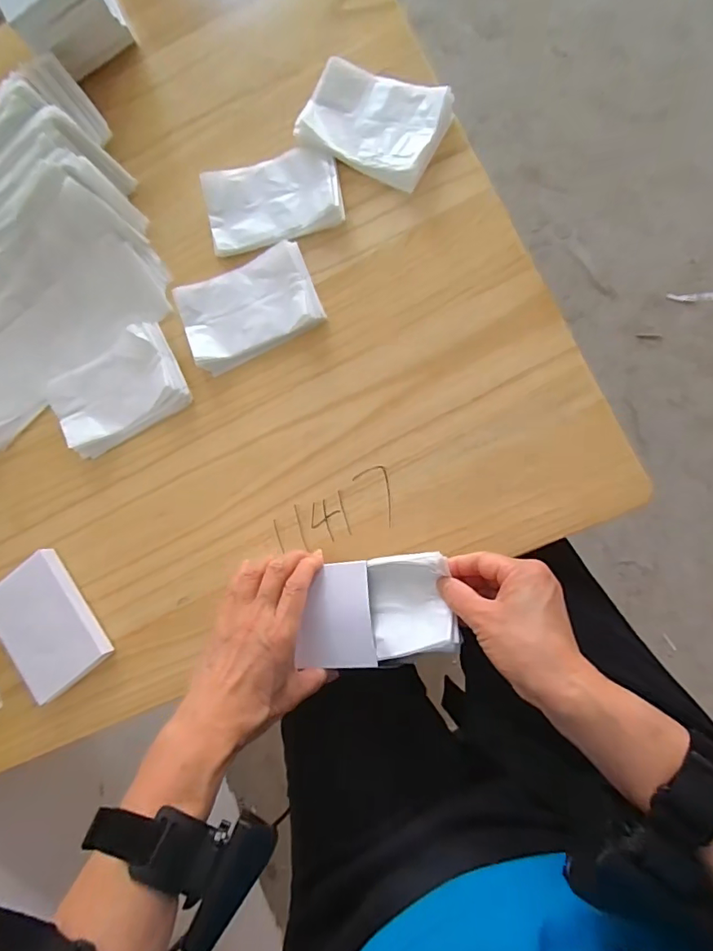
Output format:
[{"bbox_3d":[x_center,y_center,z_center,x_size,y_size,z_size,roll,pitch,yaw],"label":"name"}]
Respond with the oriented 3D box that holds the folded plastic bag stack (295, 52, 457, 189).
[{"bbox_3d":[0.016,-0.329,0.459,0.129,0.027,0.091,31,93,12],"label":"folded plastic bag stack"}]

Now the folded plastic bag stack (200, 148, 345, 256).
[{"bbox_3d":[-0.080,-0.268,0.475,0.128,0.026,0.087,-11,85,11],"label":"folded plastic bag stack"}]

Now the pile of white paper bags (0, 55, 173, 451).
[{"bbox_3d":[-0.360,-0.234,0.493,0.288,0.082,0.326,-30,81,8],"label":"pile of white paper bags"}]

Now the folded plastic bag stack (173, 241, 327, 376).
[{"bbox_3d":[-0.101,-0.159,0.469,0.127,0.022,0.084,-22,83,9],"label":"folded plastic bag stack"}]

